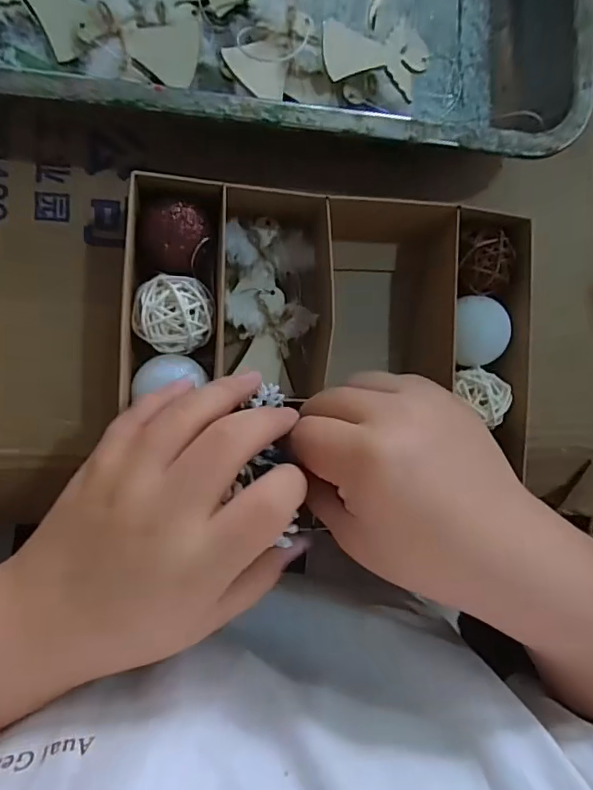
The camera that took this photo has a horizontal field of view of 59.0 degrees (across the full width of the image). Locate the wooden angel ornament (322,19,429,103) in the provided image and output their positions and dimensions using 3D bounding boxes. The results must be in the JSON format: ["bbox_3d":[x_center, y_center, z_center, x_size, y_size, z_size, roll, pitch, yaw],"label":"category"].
[{"bbox_3d":[0.044,-0.191,0.292,0.060,0.008,0.055,2,75,-10],"label":"wooden angel ornament"}]

